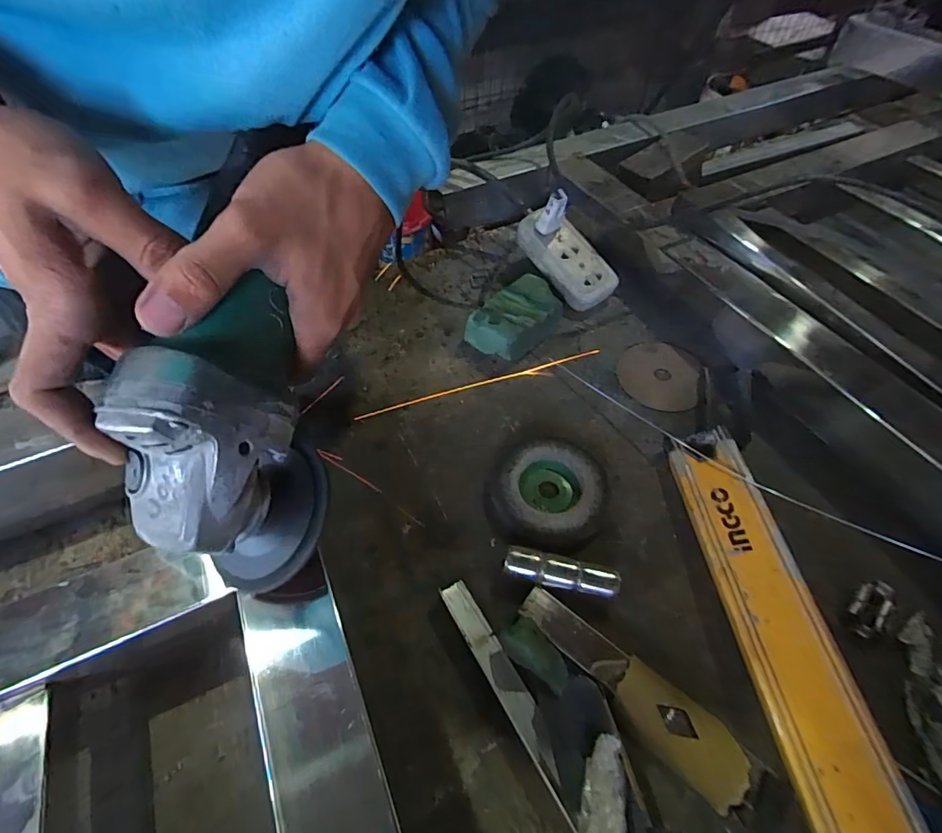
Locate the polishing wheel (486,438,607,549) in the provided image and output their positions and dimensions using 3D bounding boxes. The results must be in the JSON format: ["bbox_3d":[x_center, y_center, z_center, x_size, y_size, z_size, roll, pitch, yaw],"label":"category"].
[{"bbox_3d":[0.060,0.059,0.374,0.087,0.018,0.091,0,53,0],"label":"polishing wheel"}]

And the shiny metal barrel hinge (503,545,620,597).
[{"bbox_3d":[0.062,0.109,0.333,0.076,0.023,0.020,11,54,8],"label":"shiny metal barrel hinge"}]

